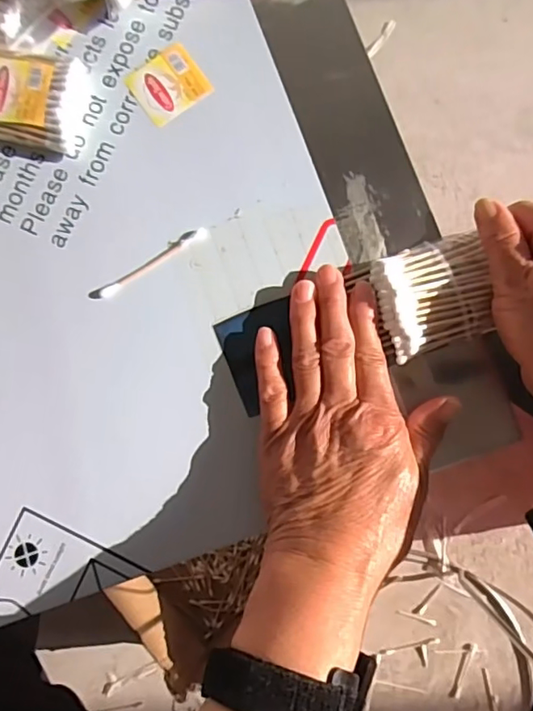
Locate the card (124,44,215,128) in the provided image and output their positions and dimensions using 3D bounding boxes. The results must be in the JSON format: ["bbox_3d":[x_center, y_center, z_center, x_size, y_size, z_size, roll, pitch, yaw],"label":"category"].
[{"bbox_3d":[-0.061,-0.170,0.343,0.043,0.004,0.040,-37,87,-3],"label":"card"}]

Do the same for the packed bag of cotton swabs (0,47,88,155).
[{"bbox_3d":[-0.150,-0.158,0.335,0.074,0.021,0.055,10,84,4],"label":"packed bag of cotton swabs"}]

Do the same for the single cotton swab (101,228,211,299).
[{"bbox_3d":[-0.068,-0.056,0.331,0.074,0.004,0.006,-32,82,0],"label":"single cotton swab"}]

